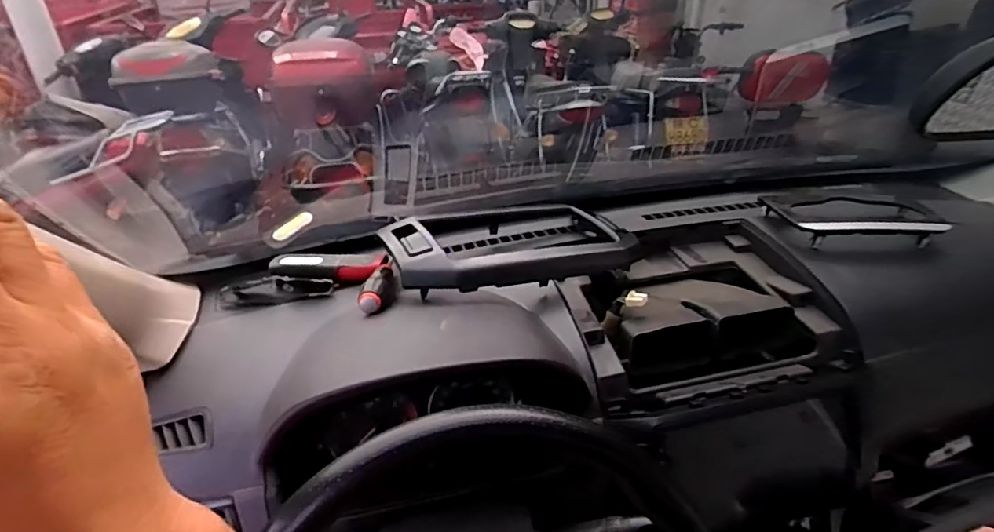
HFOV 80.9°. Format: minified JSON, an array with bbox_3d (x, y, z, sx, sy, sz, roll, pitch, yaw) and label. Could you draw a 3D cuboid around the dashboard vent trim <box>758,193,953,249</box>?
[{"bbox_3d":[0.508,-0.076,0.854,0.210,0.042,0.151,0,30,2],"label":"dashboard vent trim"}]

